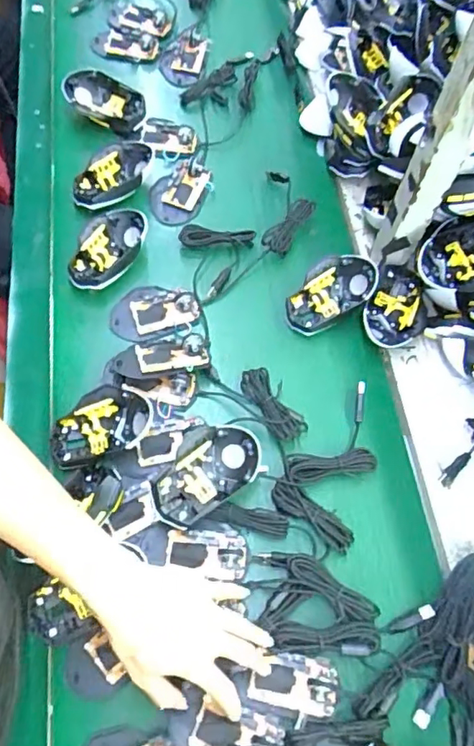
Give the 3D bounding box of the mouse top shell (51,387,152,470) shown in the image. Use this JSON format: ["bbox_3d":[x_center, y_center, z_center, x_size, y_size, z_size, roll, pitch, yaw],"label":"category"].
[{"bbox_3d":[-0.148,0.060,0.595,0.109,0.041,0.067,-22,64,-14],"label":"mouse top shell"}]

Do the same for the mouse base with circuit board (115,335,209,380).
[{"bbox_3d":[-0.088,-0.018,0.637,0.106,0.015,0.056,-11,50,-3],"label":"mouse base with circuit board"}]

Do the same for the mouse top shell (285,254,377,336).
[{"bbox_3d":[0.115,-0.100,0.680,0.123,0.038,0.071,-42,86,-4],"label":"mouse top shell"}]

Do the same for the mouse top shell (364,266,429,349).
[{"bbox_3d":[0.197,-0.078,0.680,0.071,0.032,0.109,24,63,11],"label":"mouse top shell"}]

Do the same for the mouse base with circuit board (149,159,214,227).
[{"bbox_3d":[-0.080,-0.253,0.758,0.076,0.016,0.100,24,62,11],"label":"mouse base with circuit board"}]

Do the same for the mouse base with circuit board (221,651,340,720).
[{"bbox_3d":[0.044,0.286,0.503,0.093,0.023,0.048,5,61,0],"label":"mouse base with circuit board"}]

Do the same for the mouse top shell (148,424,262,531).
[{"bbox_3d":[-0.031,0.109,0.572,0.068,0.045,0.120,39,66,18],"label":"mouse top shell"}]

